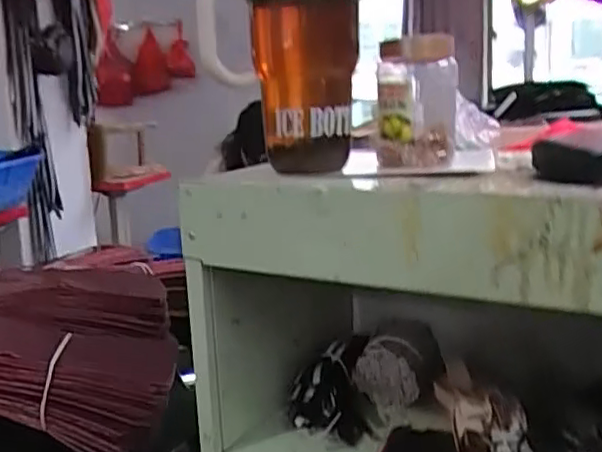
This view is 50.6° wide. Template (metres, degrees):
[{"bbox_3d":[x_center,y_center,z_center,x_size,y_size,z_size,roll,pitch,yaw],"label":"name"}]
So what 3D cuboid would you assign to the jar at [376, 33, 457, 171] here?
[{"bbox_3d":[0.118,-0.126,0.651,0.080,0.130,0.081,-1,11,12],"label":"jar"}]

